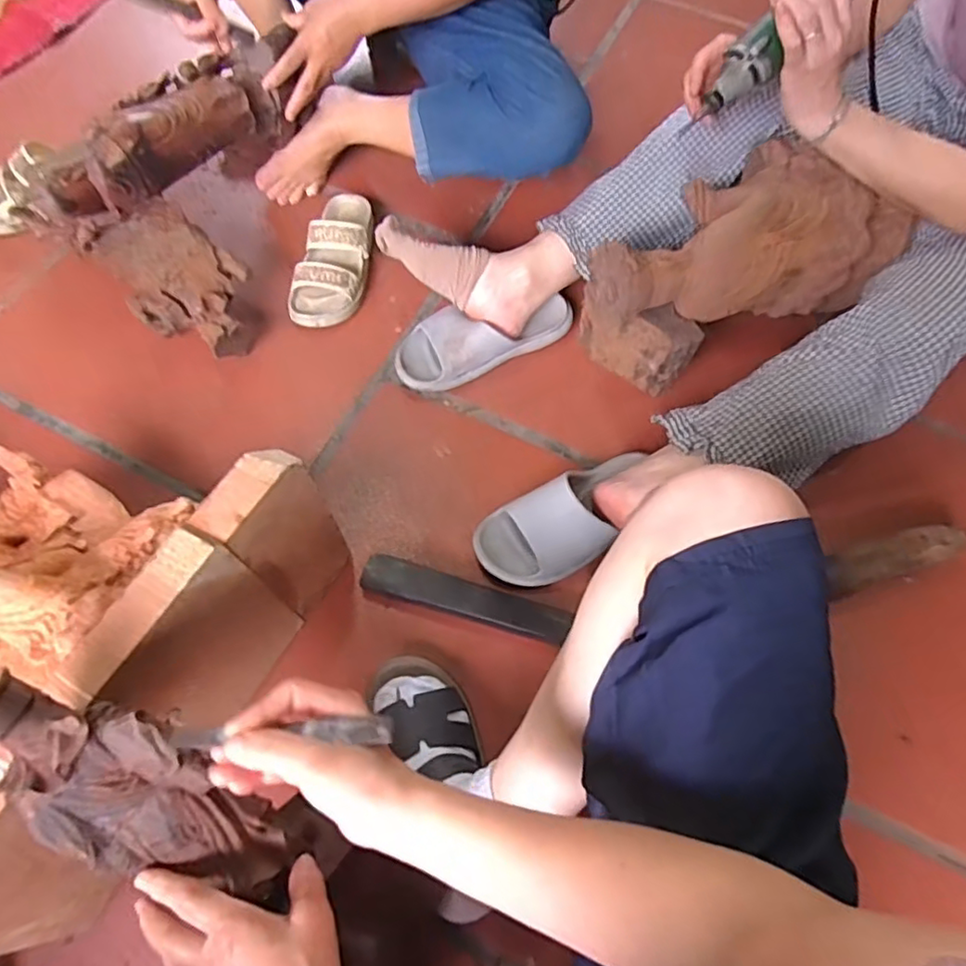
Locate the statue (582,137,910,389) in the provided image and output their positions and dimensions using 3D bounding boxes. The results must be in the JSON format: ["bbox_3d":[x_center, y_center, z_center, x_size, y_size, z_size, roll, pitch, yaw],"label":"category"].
[{"bbox_3d":[0.297,-0.255,0.771,0.367,0.213,0.162,-21,68,-12],"label":"statue"}]

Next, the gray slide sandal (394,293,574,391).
[{"bbox_3d":[0.004,-0.198,0.828,0.245,0.058,0.097,-21,68,-12],"label":"gray slide sandal"}]

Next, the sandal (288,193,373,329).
[{"bbox_3d":[-0.204,-0.322,0.863,0.090,0.079,0.222,11,66,2],"label":"sandal"}]

